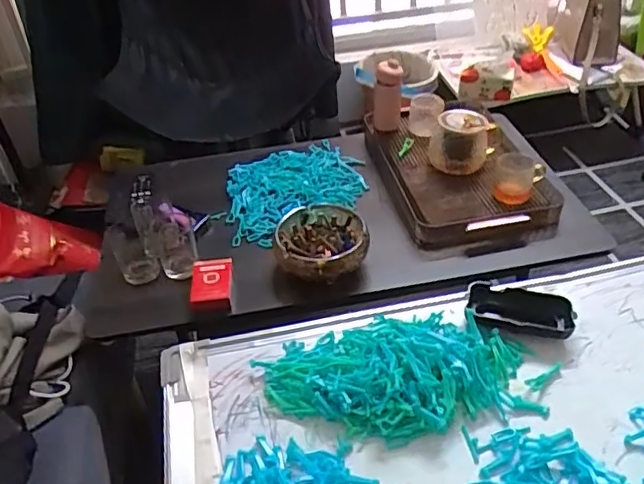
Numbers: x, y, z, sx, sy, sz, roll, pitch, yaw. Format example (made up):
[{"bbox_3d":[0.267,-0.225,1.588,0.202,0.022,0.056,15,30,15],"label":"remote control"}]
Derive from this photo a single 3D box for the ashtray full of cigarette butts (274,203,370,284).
[{"bbox_3d":[0.000,0.003,0.874,0.138,0.078,0.142,-4,40,2],"label":"ashtray full of cigarette butts"}]

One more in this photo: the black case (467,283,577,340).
[{"bbox_3d":[0.210,0.072,0.620,0.104,0.018,0.056,8,39,9],"label":"black case"}]

